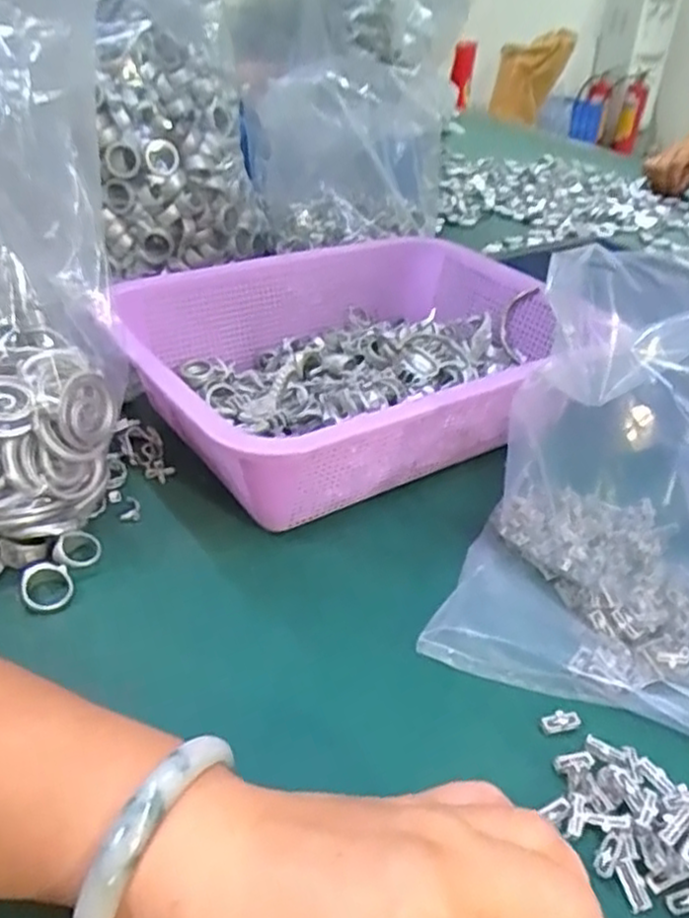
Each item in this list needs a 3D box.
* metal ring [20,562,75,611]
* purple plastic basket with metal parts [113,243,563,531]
[{"bbox_3d":[-0.144,0.062,0.354,0.023,0.004,0.025,14,51,-18],"label":"metal ring"},{"bbox_3d":[0.012,-0.066,0.491,0.306,0.081,0.226,-20,41,-29],"label":"purple plastic basket with metal parts"}]

